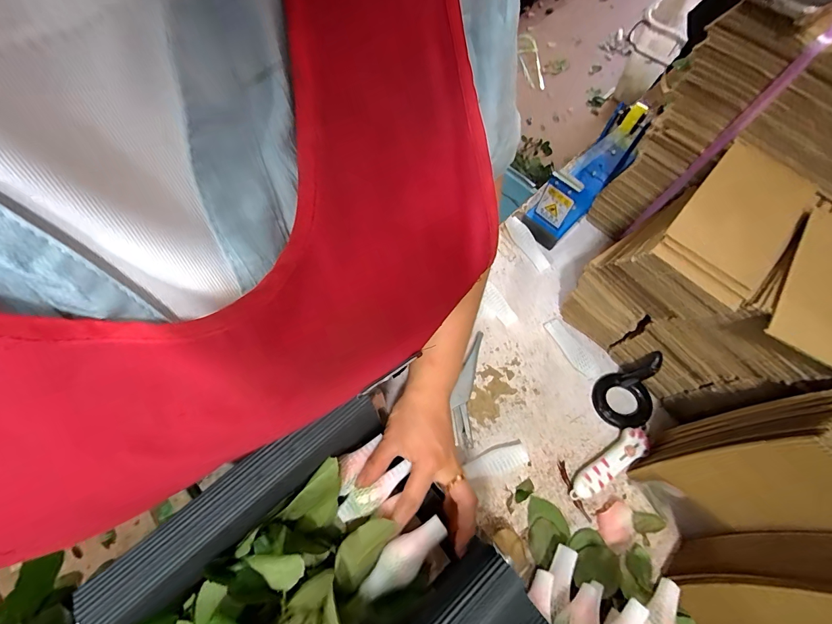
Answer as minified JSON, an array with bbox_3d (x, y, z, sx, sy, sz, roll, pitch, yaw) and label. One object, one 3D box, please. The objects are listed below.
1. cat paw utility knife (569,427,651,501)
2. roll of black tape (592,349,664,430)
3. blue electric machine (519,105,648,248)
[{"bbox_3d":[0.227,0.178,0.439,0.116,0.016,0.033,-29,71,-11],"label":"cat paw utility knife"},{"bbox_3d":[0.260,0.098,0.440,0.069,0.073,0.066,0,68,0],"label":"roll of black tape"},{"bbox_3d":[0.238,-0.191,0.529,0.061,0.137,0.182,39,73,14],"label":"blue electric machine"}]

